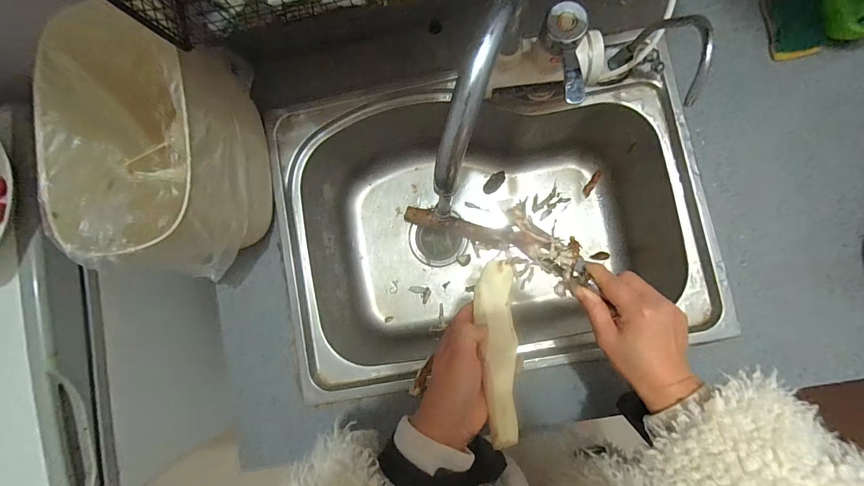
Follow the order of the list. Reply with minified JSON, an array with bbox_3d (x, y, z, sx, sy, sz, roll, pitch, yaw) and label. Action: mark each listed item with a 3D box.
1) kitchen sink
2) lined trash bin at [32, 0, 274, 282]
[{"bbox_3d":[0.083,-0.037,0.621,0.584,0.206,0.437,-12,84,4],"label":"kitchen sink"},{"bbox_3d":[-0.304,-0.106,0.465,0.155,0.198,0.269,-8,85,4],"label":"lined trash bin"}]

